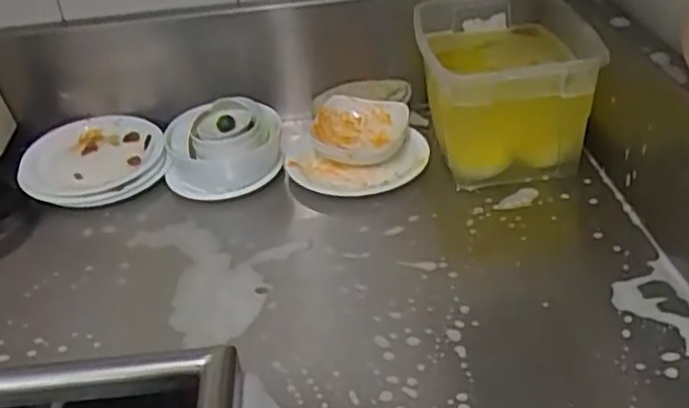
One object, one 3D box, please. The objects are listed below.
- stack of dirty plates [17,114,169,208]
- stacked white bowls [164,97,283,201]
[{"bbox_3d":[-0.429,-0.075,1.195,0.236,0.027,0.213,-12,46,-13],"label":"stack of dirty plates"},{"bbox_3d":[-0.195,-0.099,1.149,0.155,0.109,0.155,-5,33,3],"label":"stacked white bowls"}]

